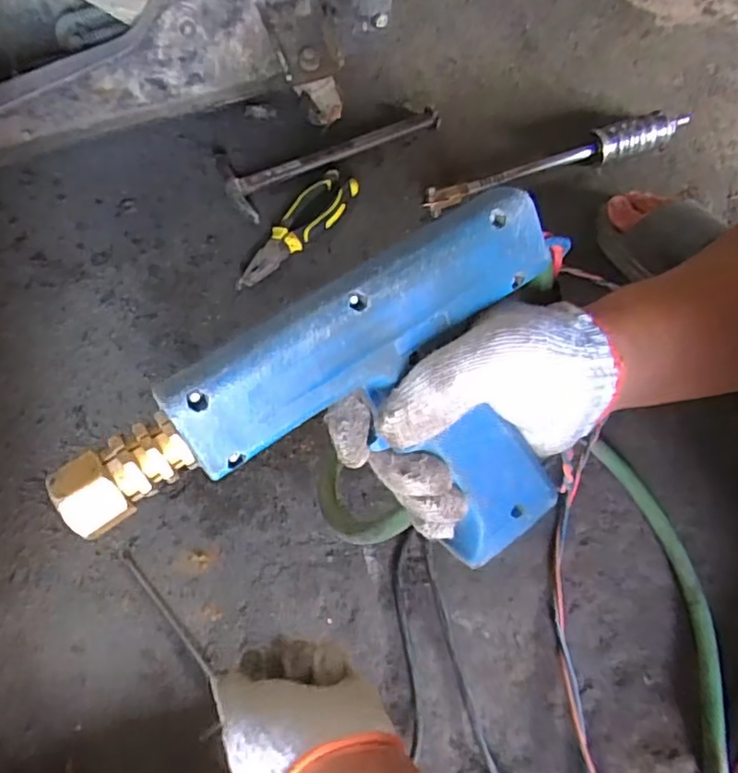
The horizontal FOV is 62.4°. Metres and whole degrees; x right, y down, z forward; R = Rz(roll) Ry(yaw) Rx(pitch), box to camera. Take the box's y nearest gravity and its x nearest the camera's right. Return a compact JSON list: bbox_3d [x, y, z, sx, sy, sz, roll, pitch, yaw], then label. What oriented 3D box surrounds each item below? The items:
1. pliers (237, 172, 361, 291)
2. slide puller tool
[{"bbox_3d":[-0.087,-0.196,0.759,0.054,0.022,0.201,33,68,15],"label":"pliers"},{"bbox_3d":[0.247,-0.291,0.785,0.369,0.050,0.032,-19,65,-8],"label":"slide puller tool"}]

